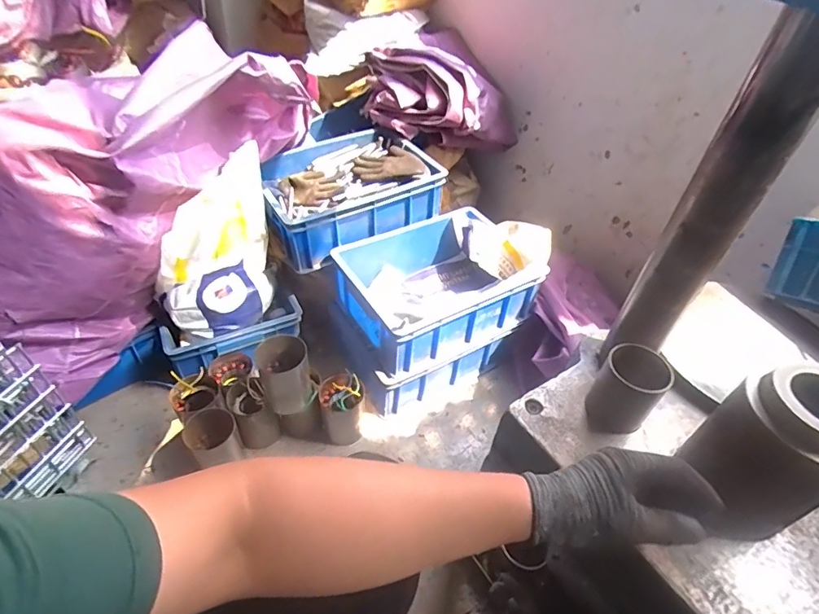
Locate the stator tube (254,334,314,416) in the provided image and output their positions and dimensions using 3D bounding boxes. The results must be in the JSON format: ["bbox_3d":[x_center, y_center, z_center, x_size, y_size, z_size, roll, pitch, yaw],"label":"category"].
[{"bbox_3d":[-0.242,0.138,0.922,0.088,0.165,0.095,3,44,-3],"label":"stator tube"}]

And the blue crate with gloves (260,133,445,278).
[{"bbox_3d":[-0.158,-0.282,1.146,0.379,0.145,0.311,-20,50,-24],"label":"blue crate with gloves"}]

